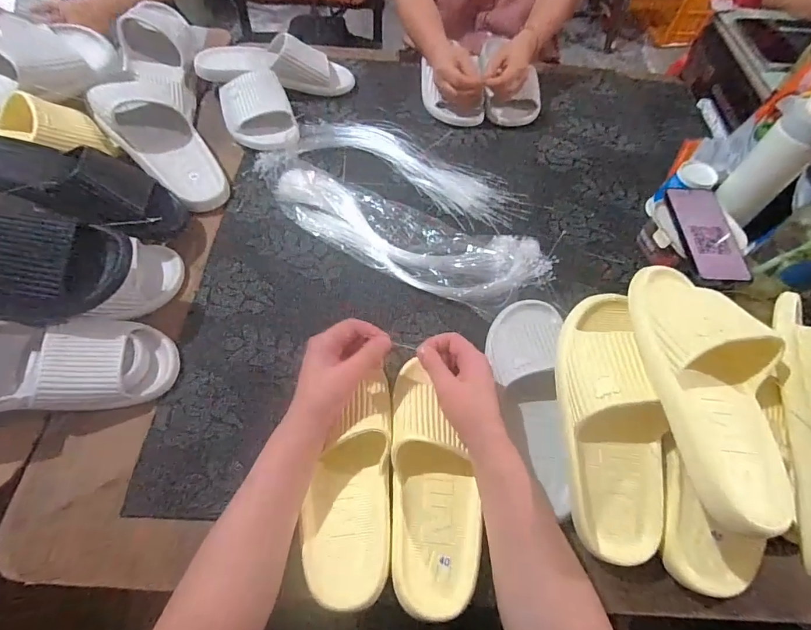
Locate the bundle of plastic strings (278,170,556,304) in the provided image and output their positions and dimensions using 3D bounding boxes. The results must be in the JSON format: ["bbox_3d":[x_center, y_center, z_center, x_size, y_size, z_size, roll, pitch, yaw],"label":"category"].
[{"bbox_3d":[-0.009,-0.119,0.644,0.434,0.038,0.130,23,61,12],"label":"bundle of plastic strings"}]

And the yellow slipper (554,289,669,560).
[{"bbox_3d":[0.209,0.107,0.431,0.090,0.075,0.255,-3,83,-4],"label":"yellow slipper"}]

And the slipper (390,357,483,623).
[{"bbox_3d":[0.026,0.169,0.458,0.088,0.061,0.242,-4,68,-5],"label":"slipper"}]

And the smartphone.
[{"bbox_3d":[0.415,-0.114,0.595,0.082,0.014,0.144,-1,65,-5],"label":"smartphone"}]

